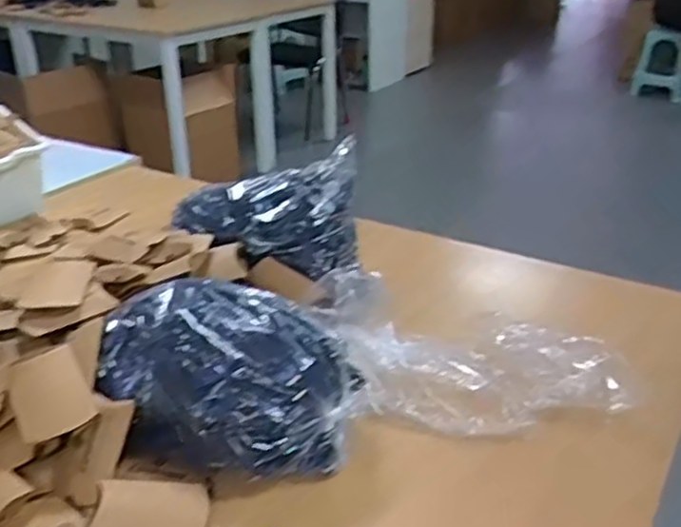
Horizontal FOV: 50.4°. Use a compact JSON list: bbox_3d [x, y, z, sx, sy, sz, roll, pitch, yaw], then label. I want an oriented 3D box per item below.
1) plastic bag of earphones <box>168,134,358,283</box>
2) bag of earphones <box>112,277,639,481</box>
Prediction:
[{"bbox_3d":[-0.086,-0.058,0.850,0.215,0.098,0.129,-2,27,-4],"label":"plastic bag of earphones"},{"bbox_3d":[0.027,0.095,0.670,0.466,0.126,0.178,2,24,-21],"label":"bag of earphones"}]

